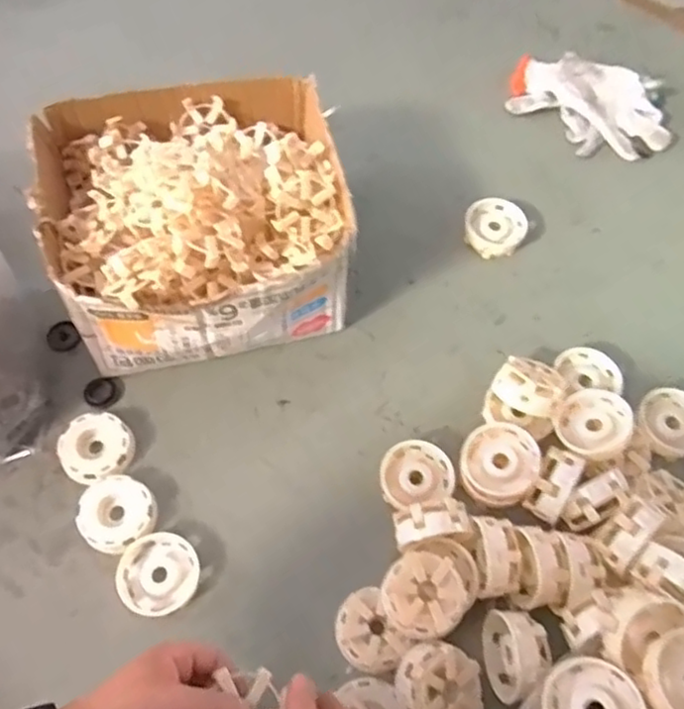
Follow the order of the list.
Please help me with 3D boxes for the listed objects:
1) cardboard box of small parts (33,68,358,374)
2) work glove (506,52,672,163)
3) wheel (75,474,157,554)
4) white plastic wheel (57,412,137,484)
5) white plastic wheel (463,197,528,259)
[{"bbox_3d":[-0.140,-0.134,0.664,0.275,0.182,0.265,-18,65,-12],"label":"cardboard box of small parts"},{"bbox_3d":[0.327,-0.333,0.879,0.215,0.029,0.138,39,68,16],"label":"work glove"},{"bbox_3d":[-0.207,0.147,0.609,0.066,0.016,0.067,1,63,-2],"label":"wheel"},{"bbox_3d":[-0.235,0.090,0.635,0.066,0.019,0.064,1,63,-2],"label":"white plastic wheel"},{"bbox_3d":[0.181,-0.148,0.780,0.070,0.020,0.075,1,63,-2],"label":"white plastic wheel"}]

